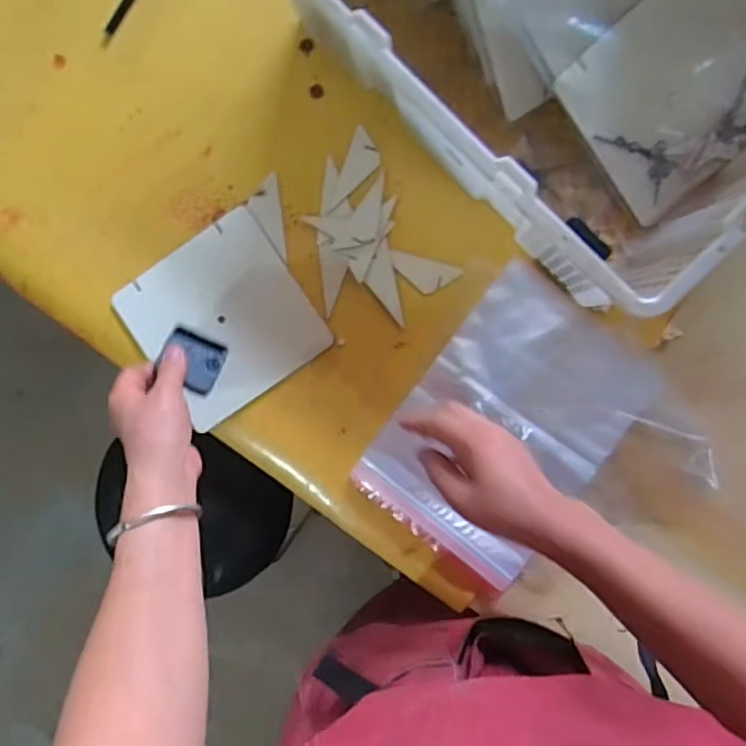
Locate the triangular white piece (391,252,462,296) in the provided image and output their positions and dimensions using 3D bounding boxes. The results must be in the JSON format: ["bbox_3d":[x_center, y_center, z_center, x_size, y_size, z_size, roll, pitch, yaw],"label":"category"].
[{"bbox_3d":[0.052,-0.102,0.640,0.072,0.004,0.033,17,92,3],"label":"triangular white piece"}]

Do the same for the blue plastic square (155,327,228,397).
[{"bbox_3d":[-0.168,-0.013,0.573,0.055,0.059,0.008,26,137,-12],"label":"blue plastic square"}]

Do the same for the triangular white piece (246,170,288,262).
[{"bbox_3d":[-0.113,-0.162,0.650,0.035,0.004,0.091,-9,90,3],"label":"triangular white piece"}]

